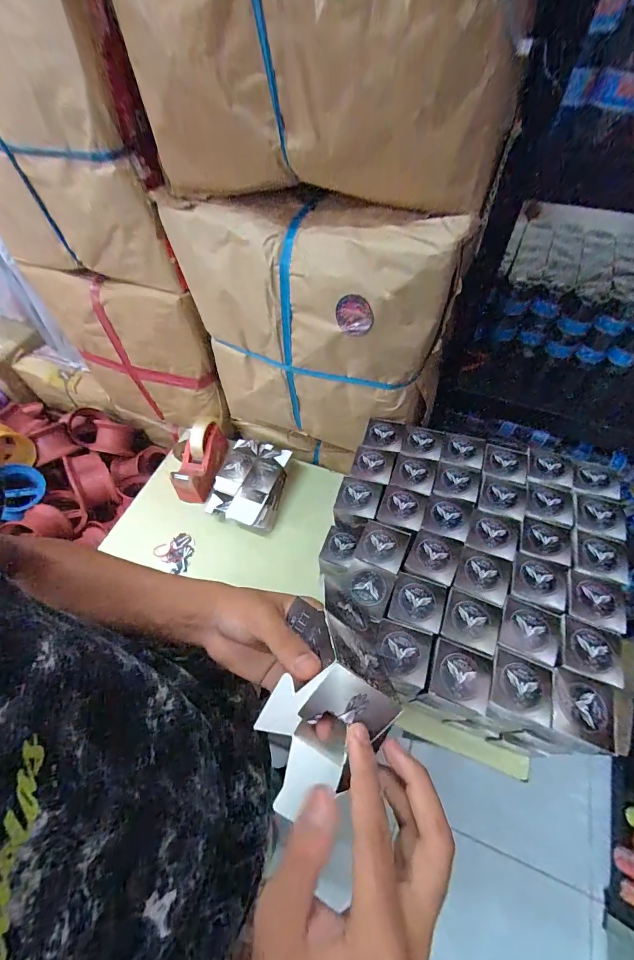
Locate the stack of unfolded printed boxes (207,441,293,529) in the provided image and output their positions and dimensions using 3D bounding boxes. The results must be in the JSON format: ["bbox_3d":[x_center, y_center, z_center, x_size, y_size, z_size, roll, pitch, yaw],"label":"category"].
[{"bbox_3d":[-0.135,0.009,0.738,0.131,0.059,0.178,14,59,11],"label":"stack of unfolded printed boxes"}]

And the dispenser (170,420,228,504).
[{"bbox_3d":[-0.248,-0.048,0.770,0.066,0.089,0.174,11,58,9],"label":"dispenser"}]

